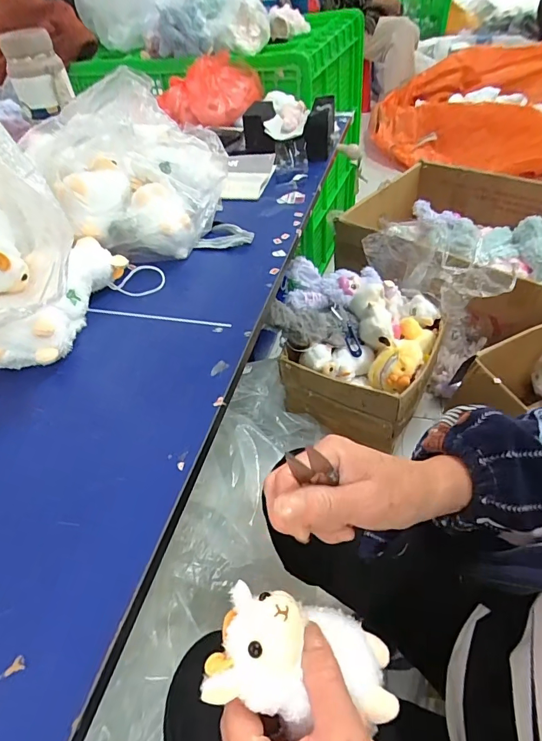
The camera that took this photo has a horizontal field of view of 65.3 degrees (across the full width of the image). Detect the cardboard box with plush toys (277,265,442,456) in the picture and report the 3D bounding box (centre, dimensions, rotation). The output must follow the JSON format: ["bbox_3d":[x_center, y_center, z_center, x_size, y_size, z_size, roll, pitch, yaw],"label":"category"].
[{"bbox_3d":[0.191,-0.054,0.910,0.300,0.220,0.313,18,50,22],"label":"cardboard box with plush toys"}]

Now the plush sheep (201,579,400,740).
[{"bbox_3d":[0.019,0.163,0.241,0.102,0.055,0.061,6,47,12],"label":"plush sheep"}]

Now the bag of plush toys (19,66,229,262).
[{"bbox_3d":[-0.172,-0.253,0.549,0.235,0.168,0.185,-12,46,-5],"label":"bag of plush toys"}]

